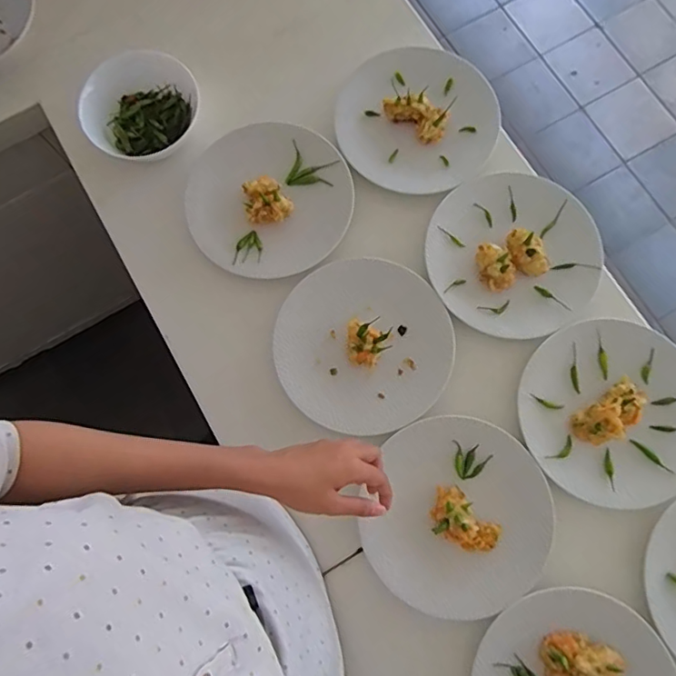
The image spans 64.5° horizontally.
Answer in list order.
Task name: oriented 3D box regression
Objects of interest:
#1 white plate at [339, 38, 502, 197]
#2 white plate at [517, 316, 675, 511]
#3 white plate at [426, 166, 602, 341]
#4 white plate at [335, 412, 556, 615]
[{"bbox_3d":[0.101,-0.275,0.667,0.199,0.026,0.188,0,78,2],"label":"white plate"},{"bbox_3d":[0.299,0.080,0.582,0.189,0.024,0.194,0,78,2],"label":"white plate"},{"bbox_3d":[0.207,-0.104,0.627,0.191,0.022,0.203,2,78,2],"label":"white plate"},{"bbox_3d":[0.123,0.189,0.577,0.195,0.036,0.192,0,78,2],"label":"white plate"}]

